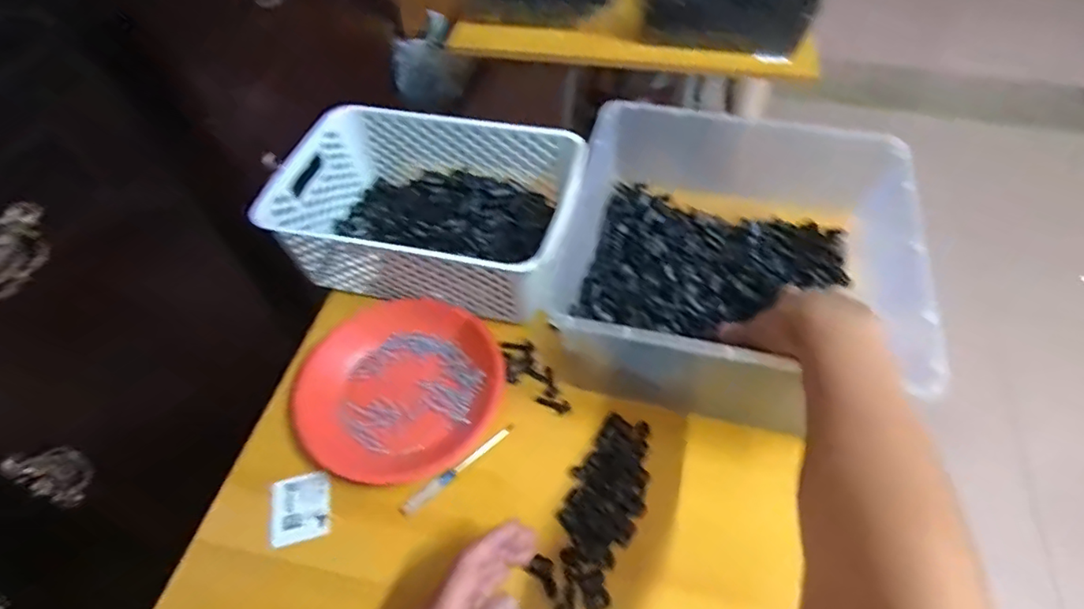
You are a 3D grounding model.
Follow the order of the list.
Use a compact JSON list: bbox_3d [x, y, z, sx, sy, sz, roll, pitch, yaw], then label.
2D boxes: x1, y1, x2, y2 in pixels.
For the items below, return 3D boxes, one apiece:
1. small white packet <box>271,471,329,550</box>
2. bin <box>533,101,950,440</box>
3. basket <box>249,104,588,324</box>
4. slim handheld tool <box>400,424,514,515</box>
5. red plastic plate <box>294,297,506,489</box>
[{"bbox_3d":[-0.214,0.180,0.514,0.051,0.007,0.059,-14,54,-8],"label":"small white packet"},{"bbox_3d":[0.176,-0.035,0.571,0.298,0.152,0.283,13,55,12],"label":"bin"},{"bbox_3d":[-0.120,-0.107,0.654,0.311,0.111,0.211,10,54,10],"label":"basket"},{"bbox_3d":[-0.076,0.149,0.528,0.122,0.005,0.010,-36,60,-22],"label":"slim handheld tool"},{"bbox_3d":[-0.140,0.079,0.564,0.191,0.030,0.181,-1,53,1],"label":"red plastic plate"}]

